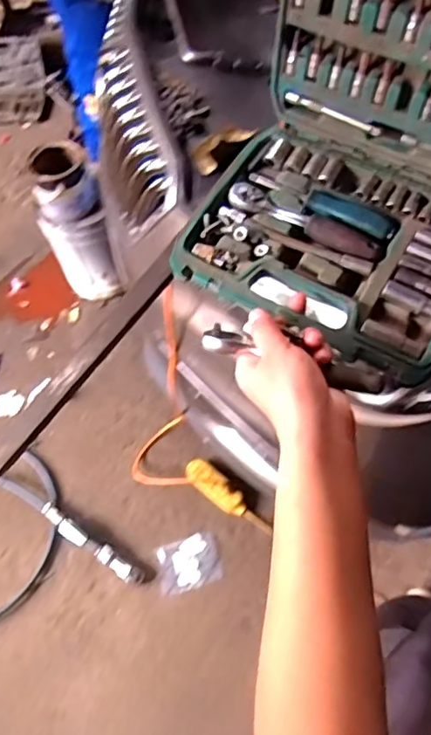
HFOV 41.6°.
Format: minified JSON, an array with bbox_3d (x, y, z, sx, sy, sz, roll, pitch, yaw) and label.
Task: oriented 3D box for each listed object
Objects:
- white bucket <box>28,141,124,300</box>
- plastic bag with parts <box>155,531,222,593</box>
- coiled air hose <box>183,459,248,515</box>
[{"bbox_3d":[-0.410,-0.422,1.704,0.203,0.452,0.242,-9,58,-4],"label":"white bucket"},{"bbox_3d":[-0.067,0.488,1.432,0.152,0.008,0.126,-14,61,-6],"label":"plastic bag with parts"},{"bbox_3d":[-0.001,0.315,1.493,0.194,0.062,0.064,35,67,19],"label":"coiled air hose"}]

